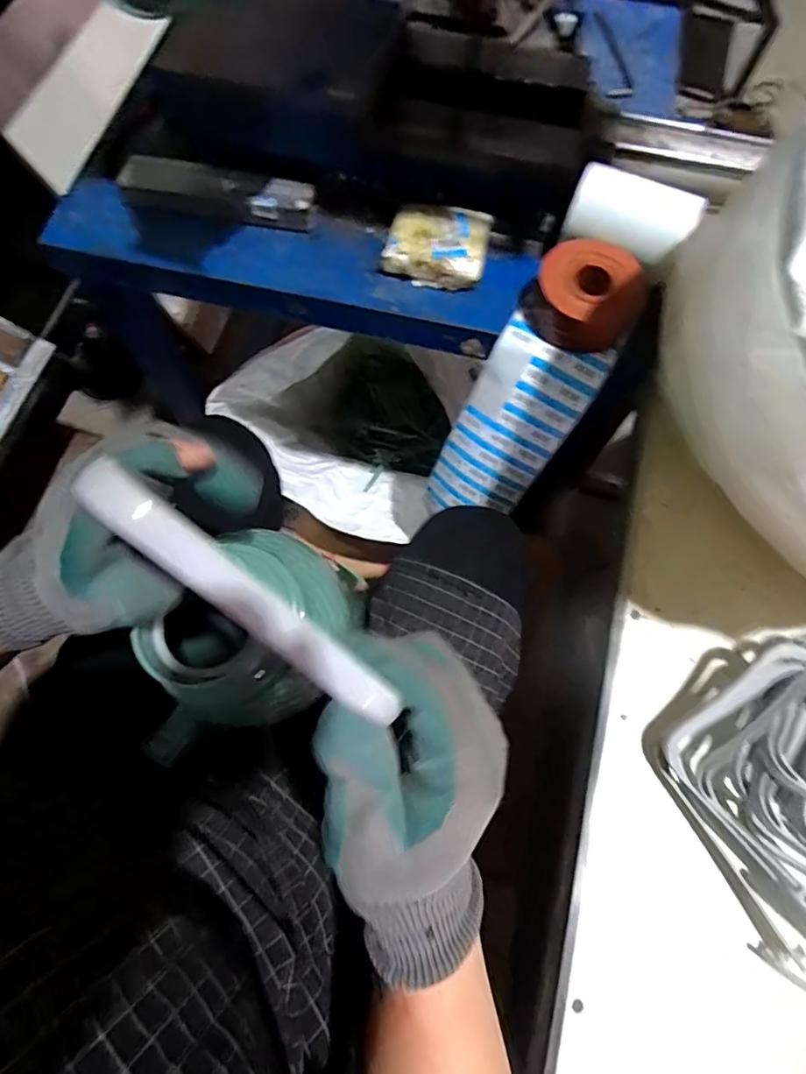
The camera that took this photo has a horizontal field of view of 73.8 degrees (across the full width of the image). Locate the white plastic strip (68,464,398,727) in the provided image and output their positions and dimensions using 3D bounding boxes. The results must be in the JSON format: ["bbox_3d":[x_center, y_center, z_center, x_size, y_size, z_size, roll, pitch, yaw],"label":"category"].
[{"bbox_3d":[-0.053,0.024,0.189,0.132,0.010,0.017,42,74,-12],"label":"white plastic strip"}]

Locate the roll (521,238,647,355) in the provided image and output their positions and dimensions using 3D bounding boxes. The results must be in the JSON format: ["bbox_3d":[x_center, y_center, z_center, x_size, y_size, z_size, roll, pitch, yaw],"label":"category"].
[{"bbox_3d":[0.183,-0.240,0.533,0.100,0.047,0.094,0,71,-1],"label":"roll"}]

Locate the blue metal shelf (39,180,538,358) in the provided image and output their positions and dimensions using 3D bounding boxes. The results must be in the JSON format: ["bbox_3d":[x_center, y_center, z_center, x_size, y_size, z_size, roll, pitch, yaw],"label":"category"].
[{"bbox_3d":[-0.125,-0.291,0.576,0.510,0.049,0.120,10,72,2],"label":"blue metal shelf"}]

